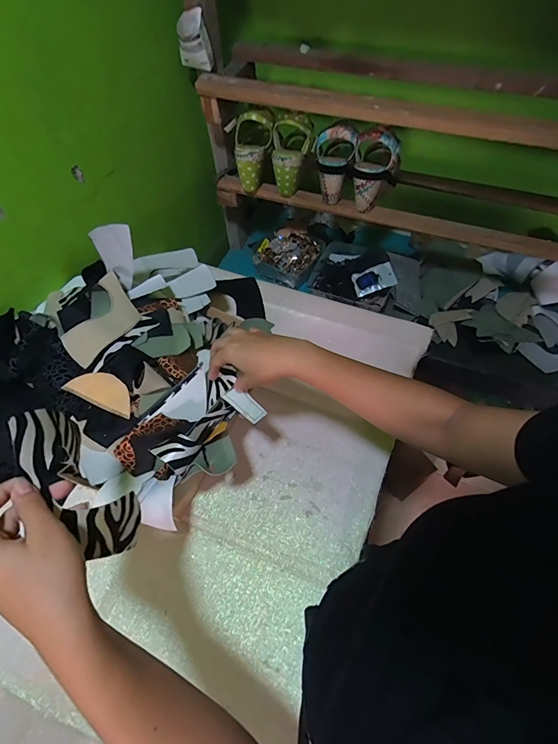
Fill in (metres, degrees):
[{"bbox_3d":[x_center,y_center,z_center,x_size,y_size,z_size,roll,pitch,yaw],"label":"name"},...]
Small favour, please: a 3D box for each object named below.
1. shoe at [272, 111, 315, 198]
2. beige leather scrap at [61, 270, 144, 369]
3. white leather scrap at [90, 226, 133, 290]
[{"bbox_3d":[0.015,-0.439,0.751,0.079,0.151,0.056,19,28,11],"label":"shoe"},{"bbox_3d":[-0.263,-0.077,0.542,0.082,0.014,0.123,42,72,3],"label":"beige leather scrap"},{"bbox_3d":[-0.239,-0.173,0.558,0.050,0.100,0.016,-7,58,-4],"label":"white leather scrap"}]

